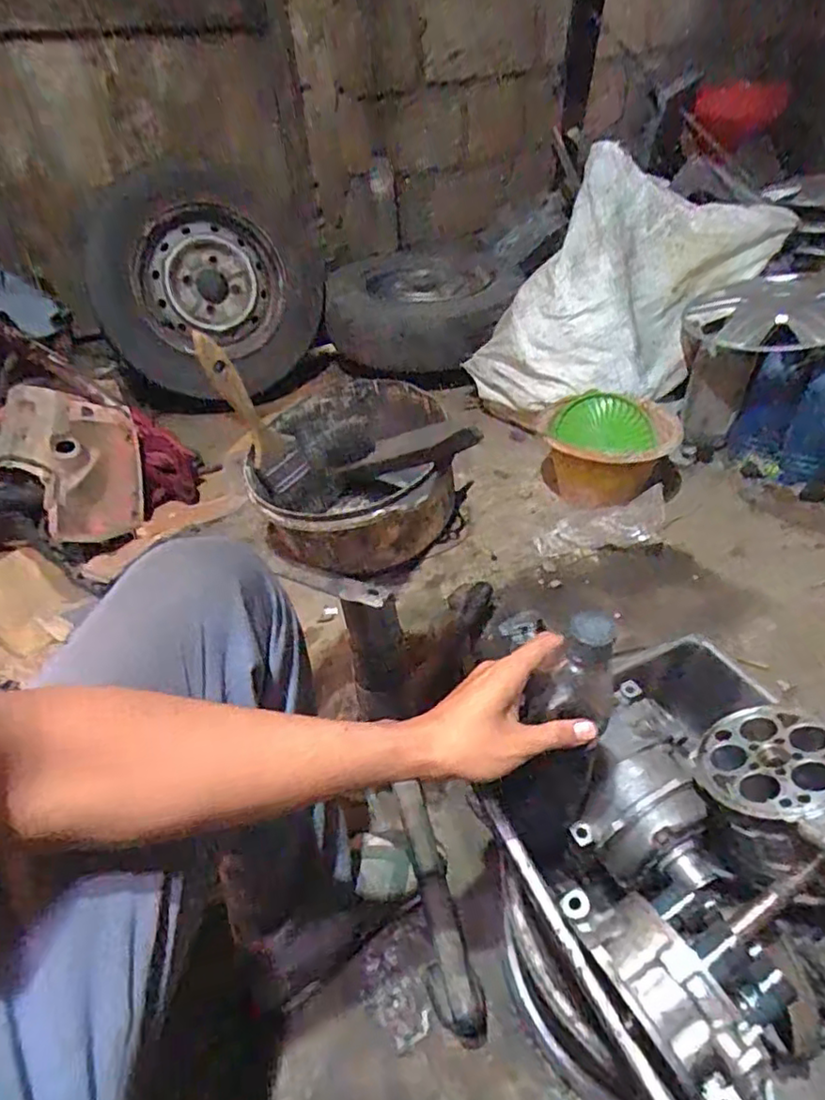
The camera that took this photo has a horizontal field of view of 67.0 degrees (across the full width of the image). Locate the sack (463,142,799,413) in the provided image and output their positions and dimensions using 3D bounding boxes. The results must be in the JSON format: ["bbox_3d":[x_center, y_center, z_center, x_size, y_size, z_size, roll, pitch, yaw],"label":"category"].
[{"bbox_3d":[0.458,-0.586,1.390,0.474,0.389,0.530,28,51,31],"label":"sack"}]

